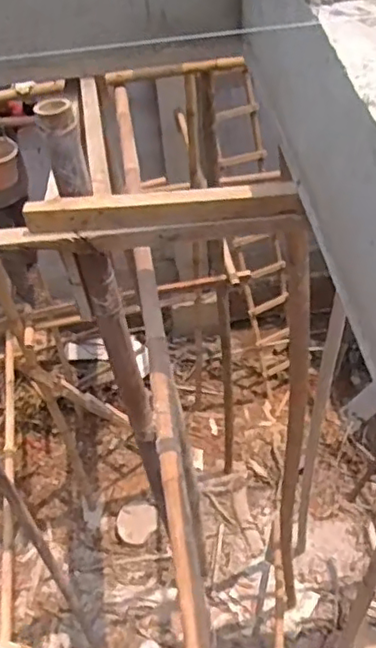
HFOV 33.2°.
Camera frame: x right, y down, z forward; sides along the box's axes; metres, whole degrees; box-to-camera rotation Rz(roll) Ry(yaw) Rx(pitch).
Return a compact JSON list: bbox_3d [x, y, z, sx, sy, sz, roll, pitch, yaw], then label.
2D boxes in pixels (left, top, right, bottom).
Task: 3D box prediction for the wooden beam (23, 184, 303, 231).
[{"bbox_3d":[-0.046,-0.227,1.224,0.518,0.068,0.063,-5,48,0],"label":"wooden beam"}]

